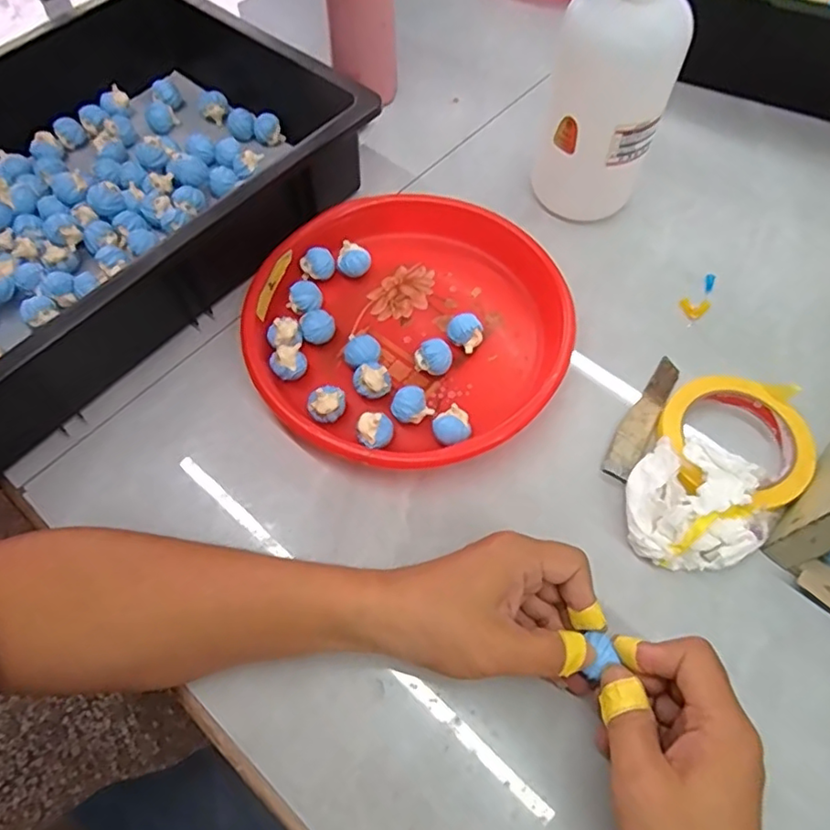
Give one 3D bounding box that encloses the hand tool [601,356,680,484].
[{"bbox_3d":[0.178,0.001,0.457,0.028,0.008,0.118,30,66,17],"label":"hand tool"}]

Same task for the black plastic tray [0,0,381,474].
[{"bbox_3d":[-0.285,-0.186,0.515,0.320,0.103,0.461,37,68,20],"label":"black plastic tray"}]

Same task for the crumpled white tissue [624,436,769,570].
[{"bbox_3d":[0.191,0.059,0.406,0.092,0.040,0.084,1,61,2],"label":"crumpled white tissue"}]

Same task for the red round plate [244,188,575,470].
[{"bbox_3d":[-0.004,-0.075,0.484,0.243,0.035,0.257,-1,61,1],"label":"red round plate"}]

